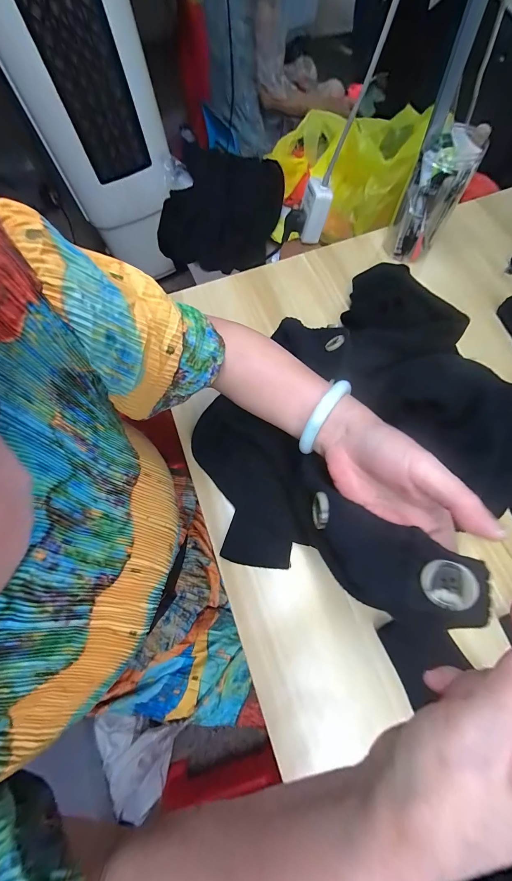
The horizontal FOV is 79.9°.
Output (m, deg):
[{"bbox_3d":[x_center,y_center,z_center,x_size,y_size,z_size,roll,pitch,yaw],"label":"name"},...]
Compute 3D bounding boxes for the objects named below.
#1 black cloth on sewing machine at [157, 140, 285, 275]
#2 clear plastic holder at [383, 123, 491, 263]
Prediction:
[{"bbox_3d":[-0.093,-0.585,0.795,0.299,0.031,0.262,19,111,7],"label":"black cloth on sewing machine"},{"bbox_3d":[0.273,-0.378,0.481,0.081,0.150,0.079,24,74,10],"label":"clear plastic holder"}]

